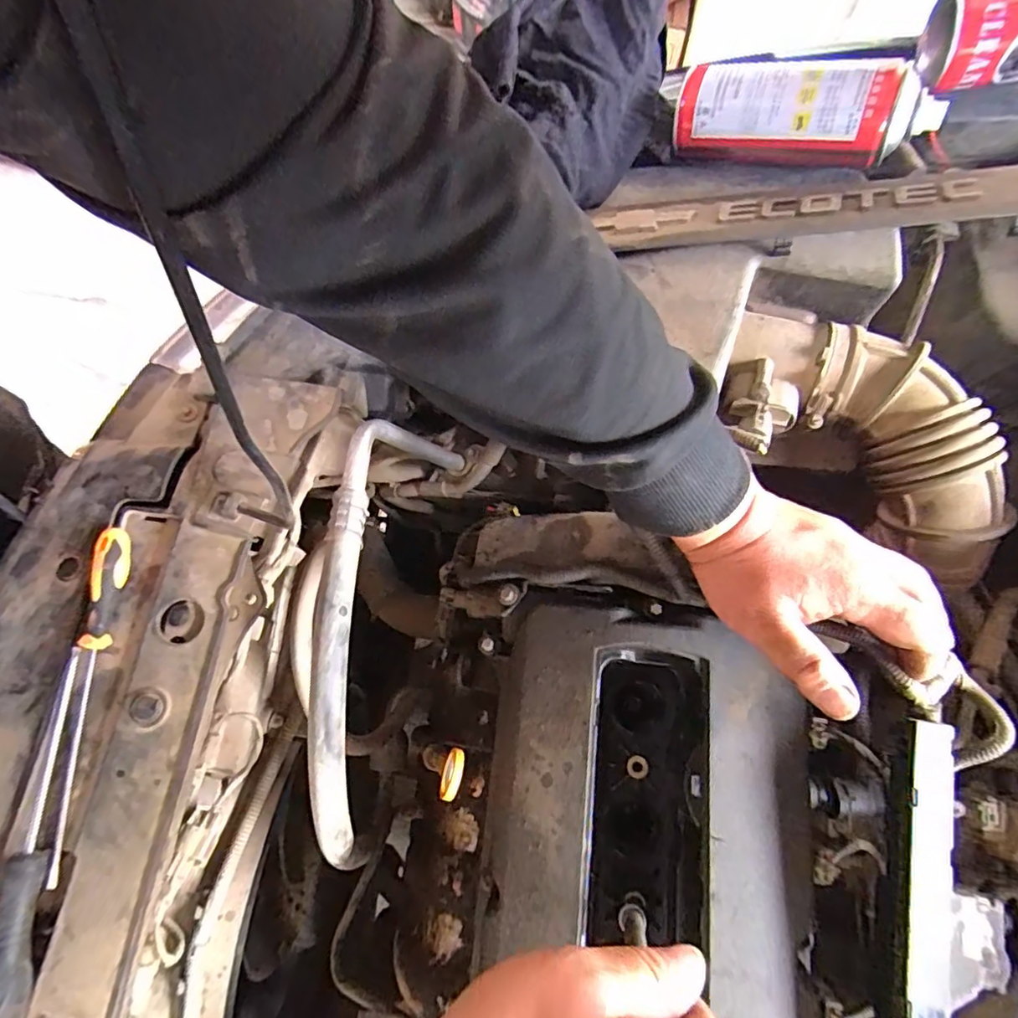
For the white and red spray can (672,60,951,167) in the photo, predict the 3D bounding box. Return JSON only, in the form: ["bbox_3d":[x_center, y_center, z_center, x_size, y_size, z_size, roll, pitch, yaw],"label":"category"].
[{"bbox_3d":[0.225,-0.311,0.431,0.188,0.055,0.061,17,72,20],"label":"white and red spray can"}]

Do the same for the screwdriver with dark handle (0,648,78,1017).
[{"bbox_3d":[-0.303,0.207,0.346,0.026,0.031,0.219,-4,72,0],"label":"screwdriver with dark handle"}]

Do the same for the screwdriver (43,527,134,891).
[{"bbox_3d":[-0.289,0.126,0.378,0.020,0.022,0.227,-1,72,1],"label":"screwdriver"}]

